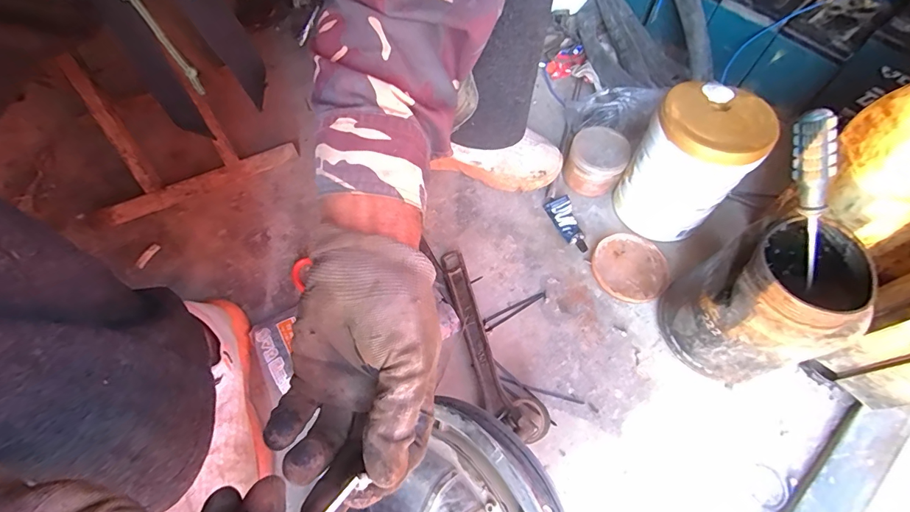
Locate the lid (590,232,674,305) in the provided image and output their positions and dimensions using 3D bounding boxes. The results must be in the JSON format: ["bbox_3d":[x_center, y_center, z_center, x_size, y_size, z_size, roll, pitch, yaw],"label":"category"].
[{"bbox_3d":[0.237,0.015,0.566,0.100,0.016,0.098,0,61,1],"label":"lid"}]

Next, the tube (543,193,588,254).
[{"bbox_3d":[0.165,-0.045,0.600,0.033,0.019,0.093,-20,63,-10],"label":"tube"}]

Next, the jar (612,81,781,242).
[{"bbox_3d":[0.296,-0.117,0.540,0.119,0.178,0.116,0,61,1],"label":"jar"}]

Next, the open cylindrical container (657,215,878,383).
[{"bbox_3d":[0.326,0.052,0.452,0.141,0.172,0.132,-30,65,-15],"label":"open cylindrical container"}]

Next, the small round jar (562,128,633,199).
[{"bbox_3d":[0.207,-0.139,0.618,0.080,0.067,0.074,0,61,1],"label":"small round jar"}]

